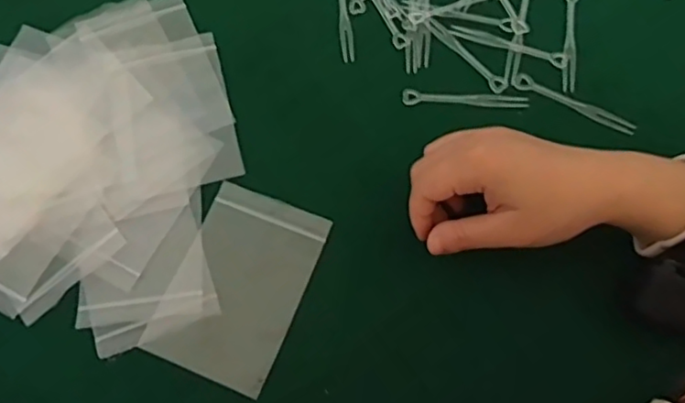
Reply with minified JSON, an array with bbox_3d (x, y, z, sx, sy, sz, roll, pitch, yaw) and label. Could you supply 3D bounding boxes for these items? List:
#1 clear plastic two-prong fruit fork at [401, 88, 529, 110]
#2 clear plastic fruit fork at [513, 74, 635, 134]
[{"bbox_3d":[0.087,-0.073,0.452,0.088,0.004,0.012,4,72,3],"label":"clear plastic two-prong fruit fork"},{"bbox_3d":[0.163,-0.069,0.446,0.087,0.004,0.012,28,75,10],"label":"clear plastic fruit fork"}]

